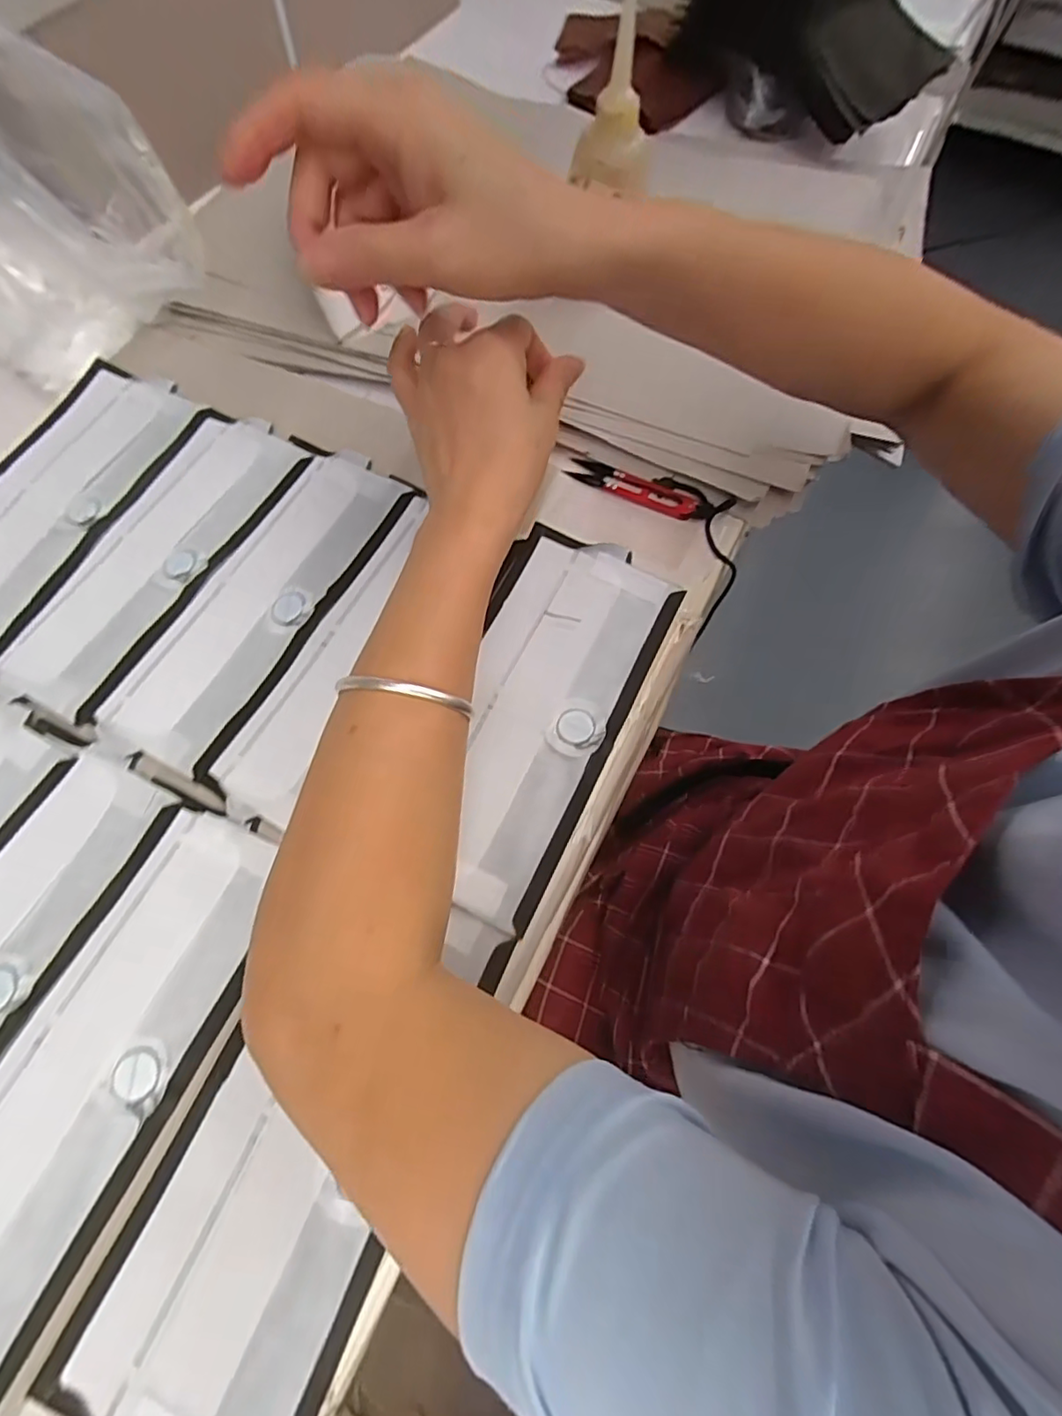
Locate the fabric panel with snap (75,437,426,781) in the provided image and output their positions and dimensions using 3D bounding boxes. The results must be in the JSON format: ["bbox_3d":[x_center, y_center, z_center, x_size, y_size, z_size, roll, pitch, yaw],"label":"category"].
[{"bbox_3d":[-0.173,-0.075,0.376,0.093,0.010,0.235,26,69,8],"label":"fabric panel with snap"}]

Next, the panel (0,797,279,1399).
[{"bbox_3d":[-0.205,0.162,0.278,0.090,0.004,0.232,23,69,7],"label":"panel"}]

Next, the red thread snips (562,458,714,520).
[{"bbox_3d":[0.082,-0.166,0.447,0.113,0.012,0.021,25,69,8],"label":"red thread snips"}]

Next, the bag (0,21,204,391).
[{"bbox_3d":[-0.354,-0.366,0.398,0.167,0.184,0.136,-40,75,-16],"label":"bag"}]

